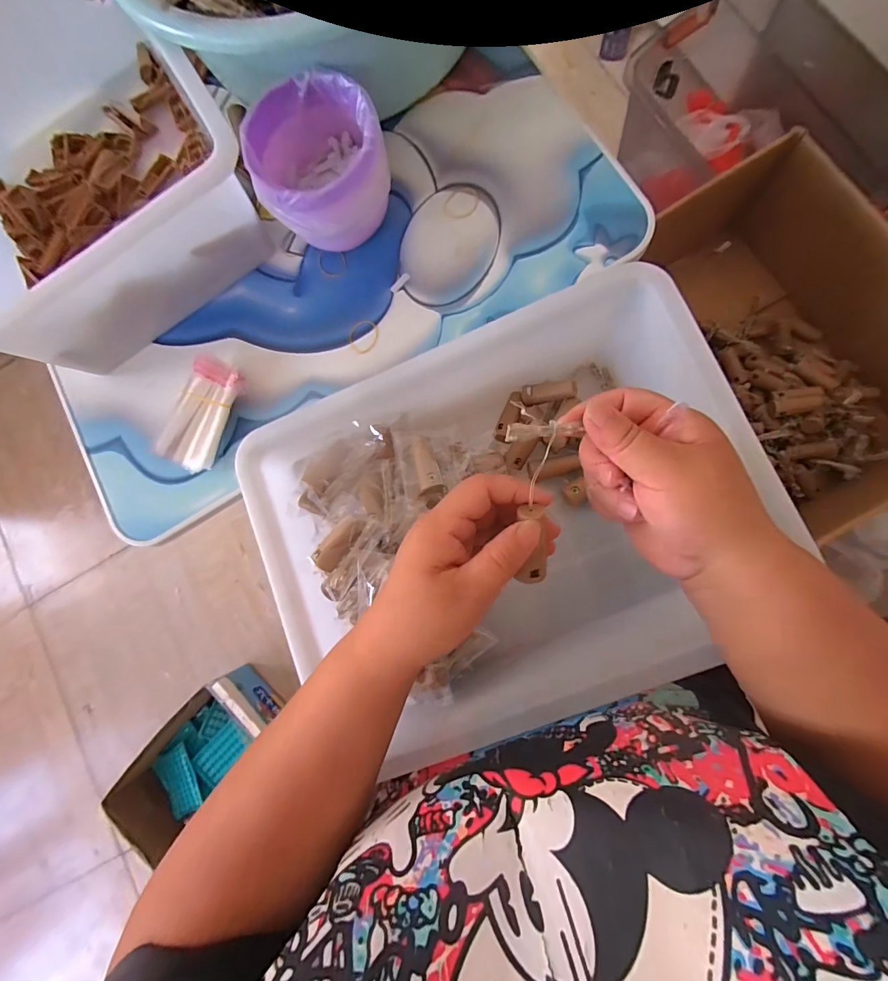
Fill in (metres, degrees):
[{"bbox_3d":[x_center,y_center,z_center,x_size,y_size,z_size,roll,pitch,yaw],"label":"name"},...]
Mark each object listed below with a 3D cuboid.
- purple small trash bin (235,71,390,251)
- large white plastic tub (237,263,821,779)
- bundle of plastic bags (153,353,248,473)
[{"bbox_3d":[-0.103,-0.278,0.379,0.109,0.088,0.106,-1,85,7],"label":"purple small trash bin"},{"bbox_3d":[0.047,0.021,0.363,0.366,0.112,0.294,-22,82,5],"label":"large white plastic tub"},{"bbox_3d":[-0.228,-0.072,0.403,0.051,0.025,0.104,23,88,9],"label":"bundle of plastic bags"}]

